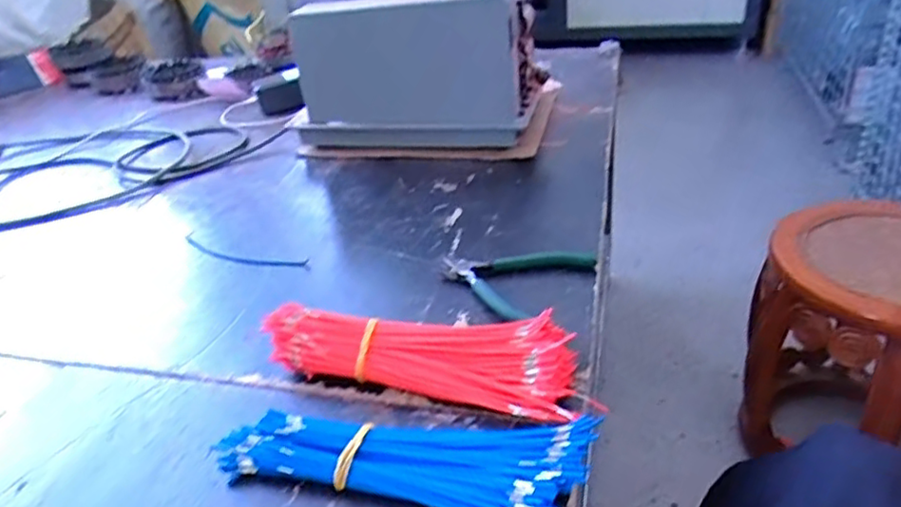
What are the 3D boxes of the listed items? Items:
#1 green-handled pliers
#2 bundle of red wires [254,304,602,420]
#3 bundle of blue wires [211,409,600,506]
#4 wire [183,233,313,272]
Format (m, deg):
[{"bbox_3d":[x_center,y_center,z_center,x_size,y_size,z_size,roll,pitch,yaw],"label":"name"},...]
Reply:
[{"bbox_3d":[0.053,0.016,0.632,0.127,0.022,0.122,21,42,34],"label":"green-handled pliers"},{"bbox_3d":[-0.023,0.077,0.533,0.254,0.045,0.091,7,35,18],"label":"bundle of red wires"},{"bbox_3d":[-0.033,0.140,0.454,0.254,0.024,0.081,4,35,14],"label":"bundle of blue wires"},{"bbox_3d":[-0.237,0.002,0.734,0.176,0.009,0.030,11,37,23],"label":"wire"}]

